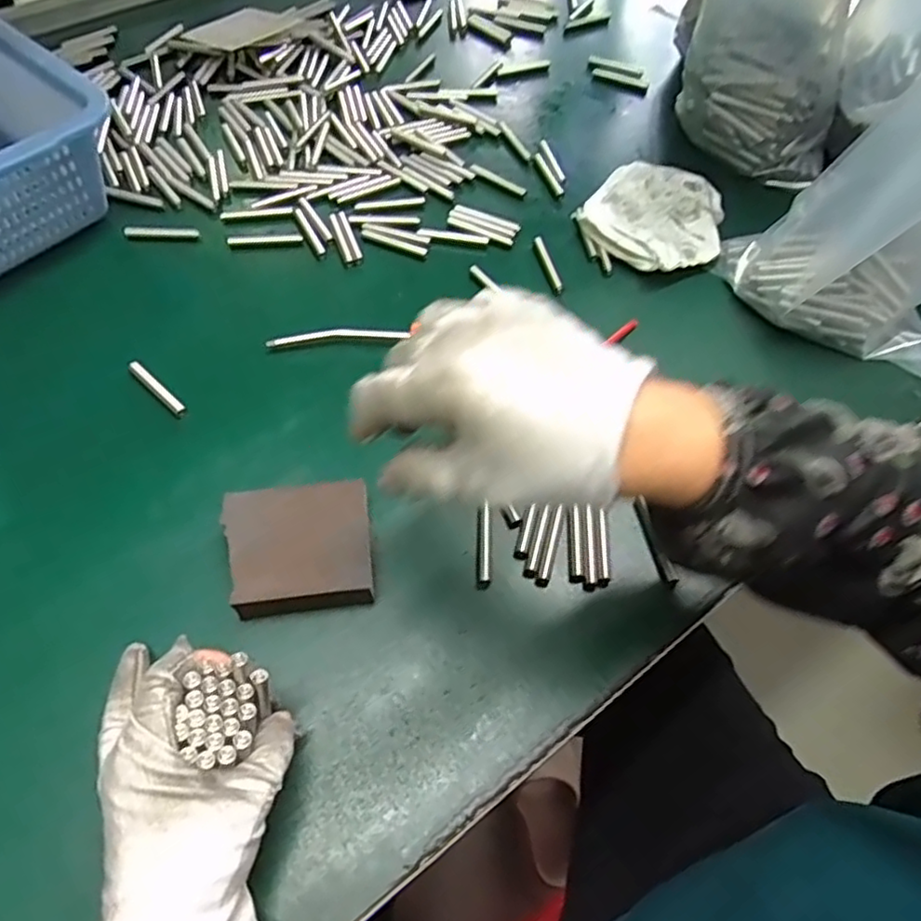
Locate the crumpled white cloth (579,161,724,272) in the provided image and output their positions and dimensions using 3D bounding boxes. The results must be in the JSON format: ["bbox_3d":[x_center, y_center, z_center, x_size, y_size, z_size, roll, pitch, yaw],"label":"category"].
[{"bbox_3d":[0.158,-0.196,0.527,0.102,0.029,0.108,-37,65,-21],"label":"crumpled white cloth"}]

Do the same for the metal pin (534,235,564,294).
[{"bbox_3d":[0.068,-0.155,0.511,0.009,0.009,0.060,-11,59,-8],"label":"metal pin"}]

